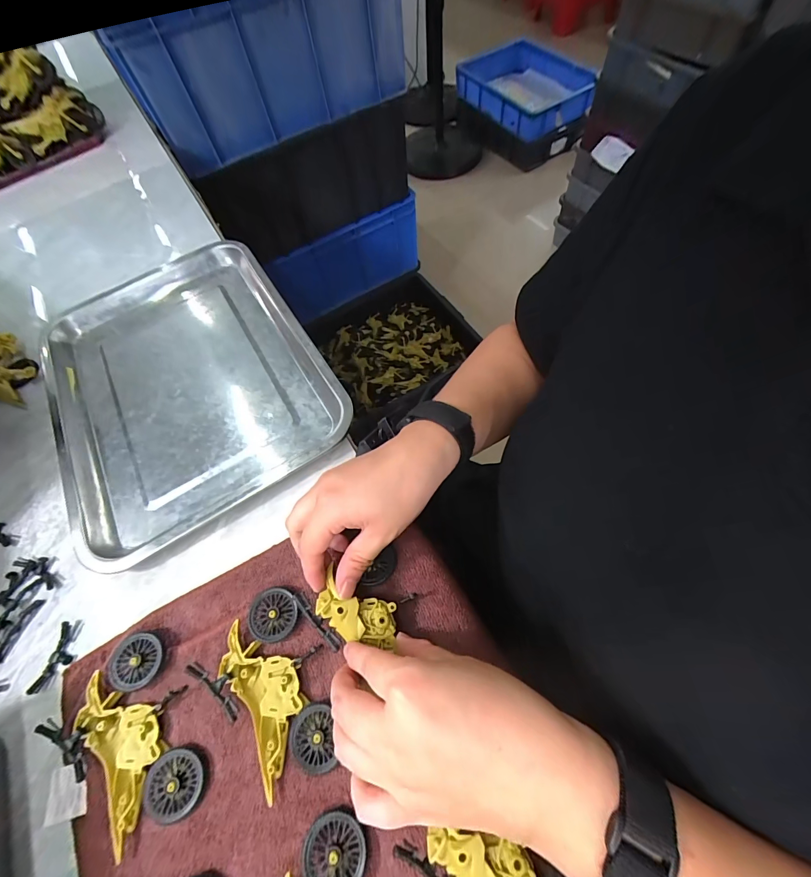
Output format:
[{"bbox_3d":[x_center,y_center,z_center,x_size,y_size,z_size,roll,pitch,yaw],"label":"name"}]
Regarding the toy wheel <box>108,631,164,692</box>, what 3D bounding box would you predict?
[{"bbox_3d":[-0.200,0.167,0.279,0.037,0.011,0.036,-2,61,3],"label":"toy wheel"}]

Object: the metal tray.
[{"bbox_3d":[-0.242,-0.072,0.403,0.266,0.032,0.361,-31,64,-13],"label":"metal tray"}]

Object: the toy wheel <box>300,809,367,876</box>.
[{"bbox_3d":[-0.042,0.245,0.221,0.035,0.010,0.035,-2,61,3],"label":"toy wheel"}]

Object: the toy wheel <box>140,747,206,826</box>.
[{"bbox_3d":[-0.152,0.227,0.244,0.038,0.006,0.037,-2,61,3],"label":"toy wheel"}]

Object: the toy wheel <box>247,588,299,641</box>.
[{"bbox_3d":[-0.100,0.132,0.280,0.036,0.006,0.036,1,64,-2],"label":"toy wheel"}]

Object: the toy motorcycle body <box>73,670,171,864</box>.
[{"bbox_3d":[-0.192,0.208,0.255,0.045,0.009,0.100,-37,65,-15],"label":"toy motorcycle body"}]

